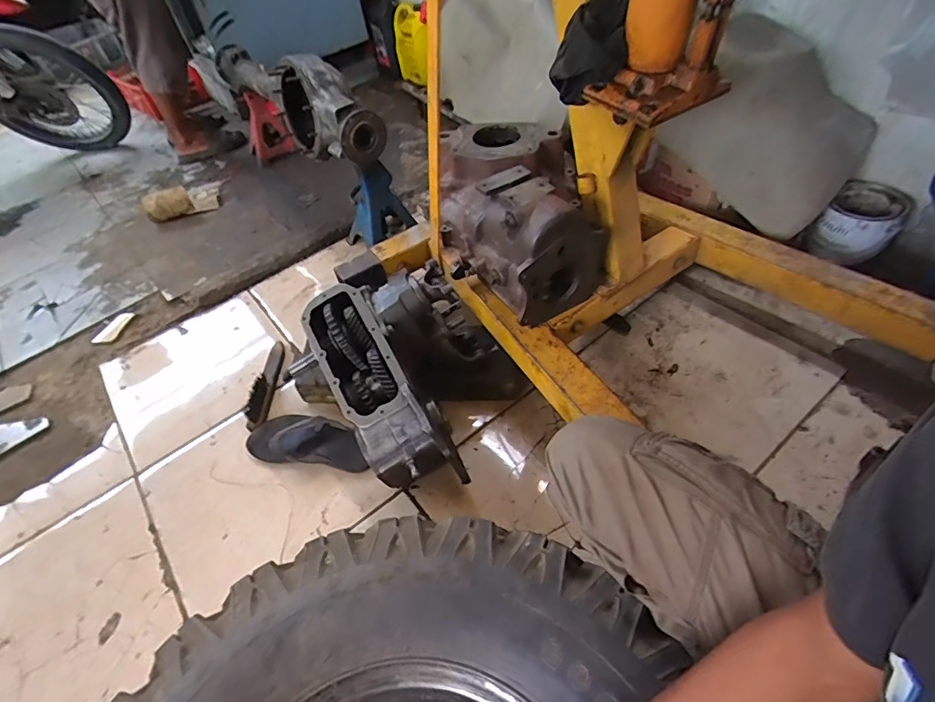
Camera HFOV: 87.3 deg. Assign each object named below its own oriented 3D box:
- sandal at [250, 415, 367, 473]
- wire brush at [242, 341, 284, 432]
[{"bbox_3d":[-0.332,0.182,1.008,0.252,0.054,0.111,8,51,13],"label":"sandal"},{"bbox_3d":[-0.466,0.071,1.147,0.040,0.045,0.243,-1,49,6],"label":"wire brush"}]

